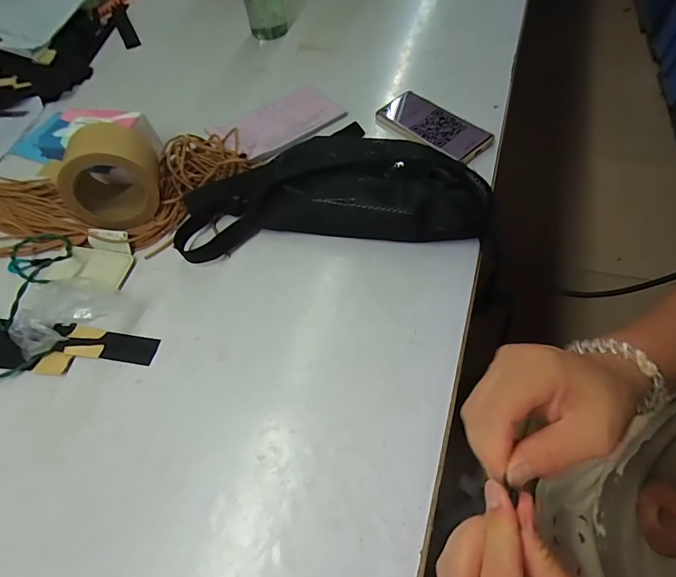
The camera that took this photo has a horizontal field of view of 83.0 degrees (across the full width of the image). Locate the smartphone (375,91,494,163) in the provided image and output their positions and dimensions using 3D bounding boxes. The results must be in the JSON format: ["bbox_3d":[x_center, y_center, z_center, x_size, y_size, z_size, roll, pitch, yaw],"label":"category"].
[{"bbox_3d":[0.140,-0.237,0.557,0.076,0.016,0.160,-40,63,-19],"label":"smartphone"}]

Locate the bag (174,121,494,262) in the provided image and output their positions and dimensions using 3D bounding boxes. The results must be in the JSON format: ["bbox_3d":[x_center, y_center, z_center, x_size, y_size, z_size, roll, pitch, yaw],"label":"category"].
[{"bbox_3d":[-0.012,-0.131,0.472,0.358,0.079,0.164,-4,58,2],"label":"bag"}]

